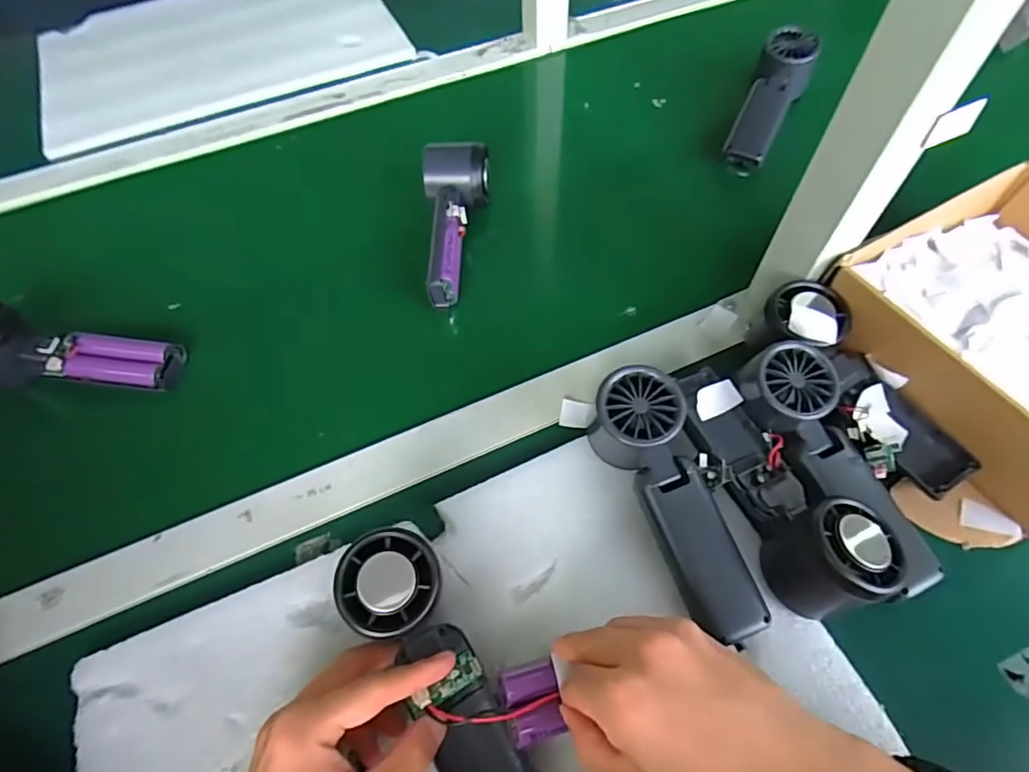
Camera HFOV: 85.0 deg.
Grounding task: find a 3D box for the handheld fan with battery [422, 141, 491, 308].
[{"bbox_3d":[-0.048,-0.140,0.485,0.057,0.055,0.149,-4,60,-1],"label":"handheld fan with battery"}]

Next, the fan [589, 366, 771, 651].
[{"bbox_3d":[0.095,0.069,0.343,0.056,0.039,0.164,-21,79,-11],"label":"fan"}]

